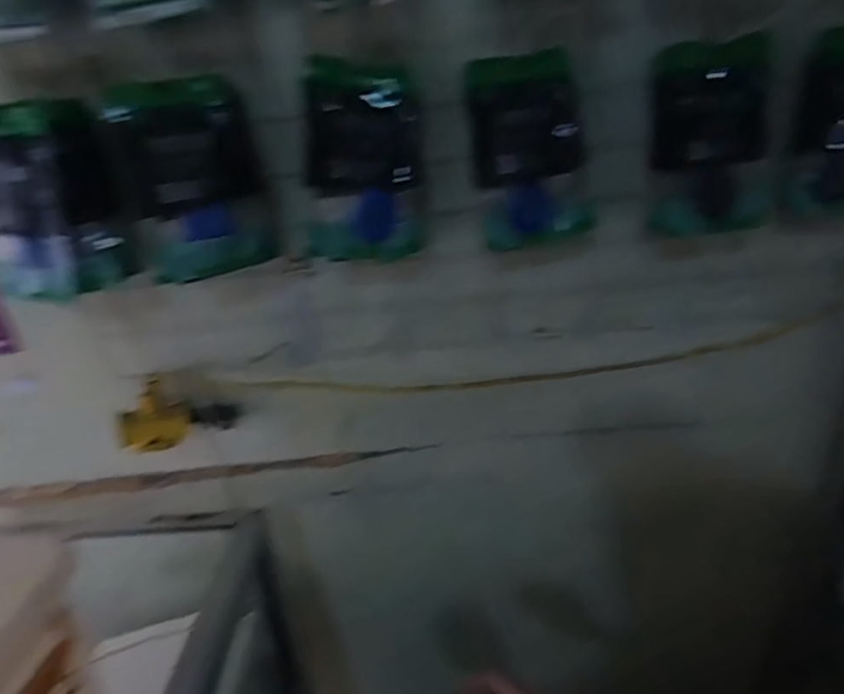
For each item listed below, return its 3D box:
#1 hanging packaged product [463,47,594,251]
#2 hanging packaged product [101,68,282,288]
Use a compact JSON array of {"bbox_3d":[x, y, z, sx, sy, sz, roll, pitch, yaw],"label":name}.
[{"bbox_3d":[0.118,-0.204,0.630,0.135,0.189,0.031,-13,25,-8],"label":"hanging packaged product"},{"bbox_3d":[-0.235,-0.171,0.614,0.138,0.194,0.039,-13,14,-2],"label":"hanging packaged product"}]

